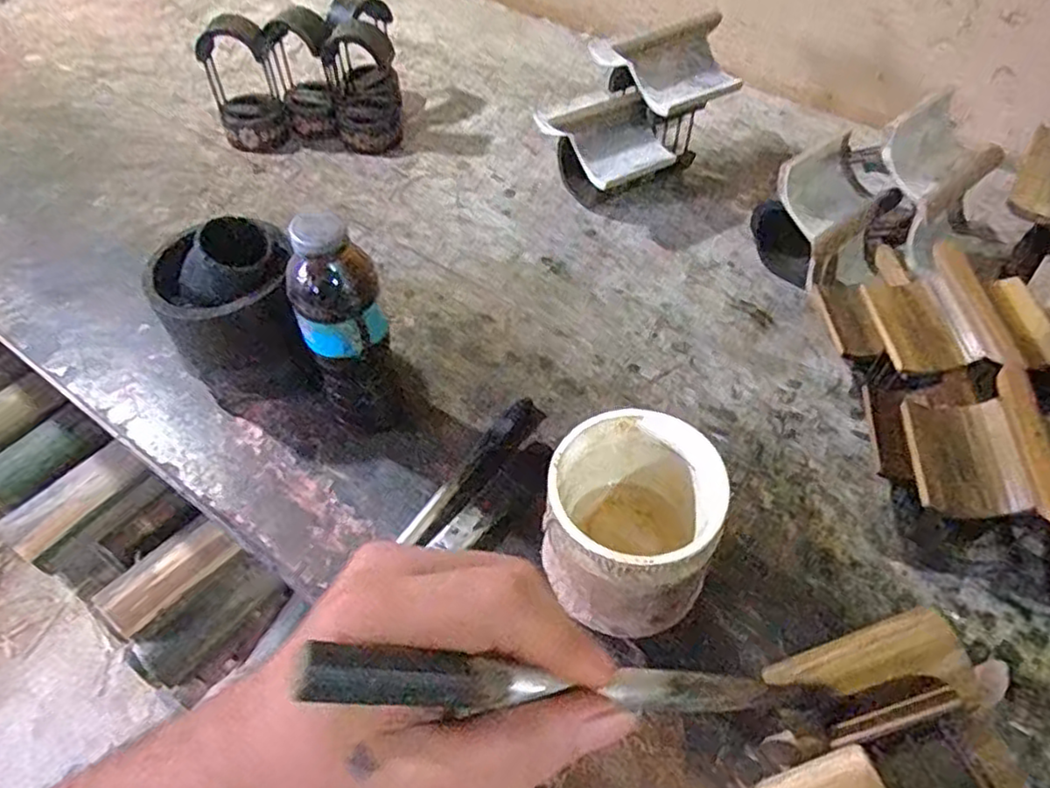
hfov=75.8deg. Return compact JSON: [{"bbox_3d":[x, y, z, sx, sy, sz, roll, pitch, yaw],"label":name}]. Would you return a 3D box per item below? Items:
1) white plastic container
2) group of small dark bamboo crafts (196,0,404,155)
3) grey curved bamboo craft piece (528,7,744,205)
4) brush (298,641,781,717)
[{"bbox_3d":[0.064,0.082,0.408,0.092,0.112,0.098,1,52,-1],"label":"white plastic container"},{"bbox_3d":[-0.235,-0.346,0.730,0.197,0.128,0.118,-13,53,-11],"label":"group of small dark bamboo crafts"},{"bbox_3d":[0.098,-0.261,0.644,0.156,0.151,0.111,-19,54,-15],"label":"grey curved bamboo craft piece"},{"bbox_3d":[0.016,0.091,0.210,0.165,0.008,0.013,15,46,-27],"label":"brush"}]

